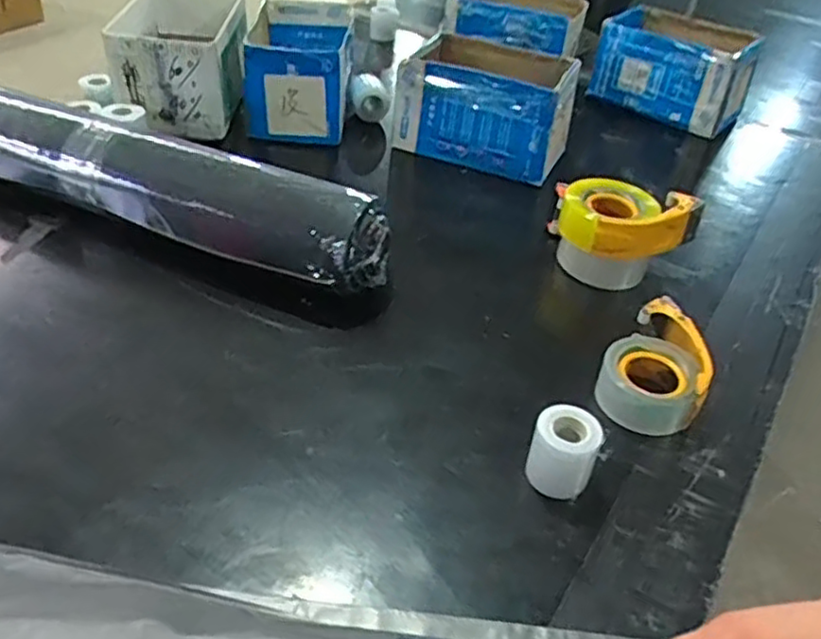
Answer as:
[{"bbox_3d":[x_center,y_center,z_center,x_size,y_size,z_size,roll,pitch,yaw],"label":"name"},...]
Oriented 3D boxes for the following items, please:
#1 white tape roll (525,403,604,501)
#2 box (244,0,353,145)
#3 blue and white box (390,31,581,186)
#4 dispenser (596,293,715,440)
[{"bbox_3d":[0.143,0.126,0.646,0.061,0.073,0.056,18,40,15],"label":"white tape roll"},{"bbox_3d":[-0.203,-0.467,1.270,0.185,0.156,0.304,2,38,-4],"label":"box"},{"bbox_3d":[0.140,-0.383,1.209,0.283,0.157,0.247,16,39,13],"label":"blue and white box"},{"bbox_3d":[0.272,0.053,0.751,0.108,0.066,0.156,22,41,21],"label":"dispenser"}]

